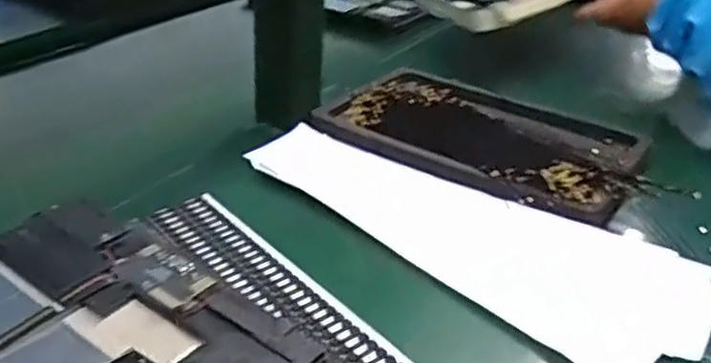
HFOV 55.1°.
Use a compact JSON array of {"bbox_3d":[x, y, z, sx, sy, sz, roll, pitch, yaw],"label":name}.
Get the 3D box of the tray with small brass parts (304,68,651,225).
[{"bbox_3d":[0.105,-0.043,0.562,0.240,0.019,0.168,22,36,27],"label":"tray with small brass parts"}]

